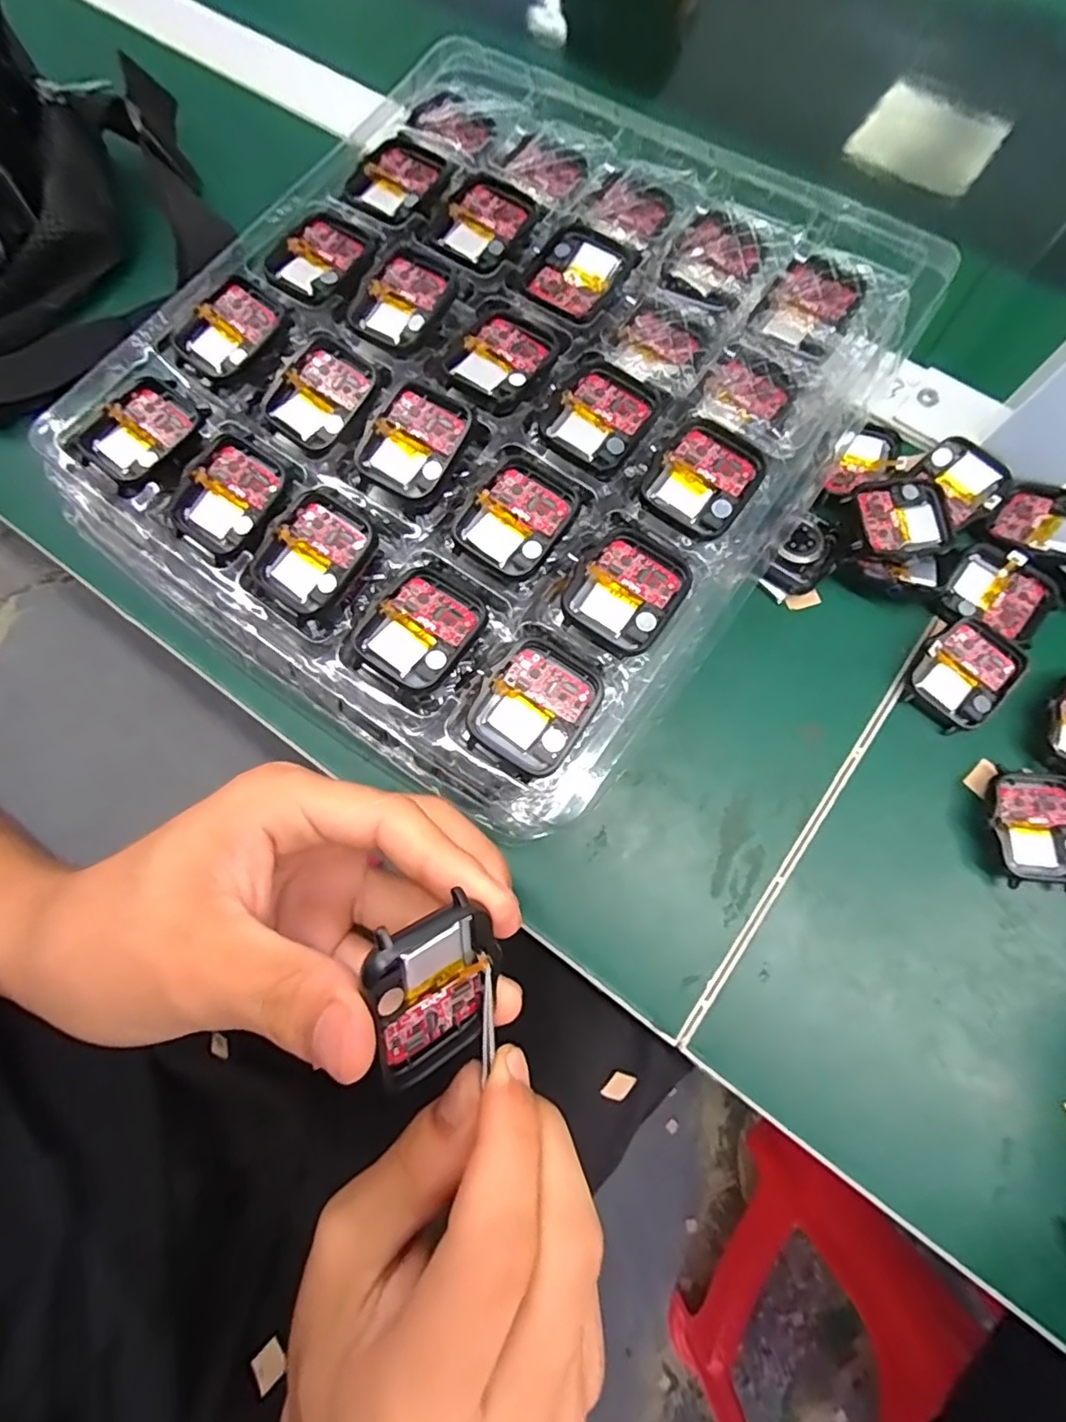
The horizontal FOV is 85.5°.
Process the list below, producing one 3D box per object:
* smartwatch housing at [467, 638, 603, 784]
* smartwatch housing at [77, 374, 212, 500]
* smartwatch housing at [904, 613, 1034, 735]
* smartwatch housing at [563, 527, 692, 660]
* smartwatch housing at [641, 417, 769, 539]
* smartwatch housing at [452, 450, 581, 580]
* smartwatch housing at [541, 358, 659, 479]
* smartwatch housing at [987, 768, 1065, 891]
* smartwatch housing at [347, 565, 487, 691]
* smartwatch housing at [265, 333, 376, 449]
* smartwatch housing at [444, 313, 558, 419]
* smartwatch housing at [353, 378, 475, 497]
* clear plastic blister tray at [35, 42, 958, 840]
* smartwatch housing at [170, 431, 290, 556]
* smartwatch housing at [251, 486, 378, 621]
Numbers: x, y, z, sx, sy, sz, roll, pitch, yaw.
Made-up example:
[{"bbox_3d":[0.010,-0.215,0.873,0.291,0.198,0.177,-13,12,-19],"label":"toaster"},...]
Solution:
[{"bbox_3d":[0.001,-0.001,0.204,0.037,0.010,0.046,34,79,9],"label":"smartwatch housing"},{"bbox_3d":[-0.157,-0.112,0.233,0.035,0.007,0.047,37,79,10],"label":"smartwatch housing"},{"bbox_3d":[0.187,-0.017,0.251,0.038,0.009,0.045,41,92,8],"label":"smartwatch housing"},{"bbox_3d":[0.036,-0.045,0.215,0.039,0.005,0.046,35,79,9],"label":"smartwatch housing"},{"bbox_3d":[0.068,-0.091,0.223,0.037,0.006,0.045,36,79,10],"label":"smartwatch housing"},{"bbox_3d":[-0.005,-0.074,0.219,0.036,0.006,0.043,36,79,10],"label":"smartwatch housing"},{"bbox_3d":[0.028,-0.118,0.229,0.036,0.004,0.044,36,79,10],"label":"smartwatch housing"},{"bbox_3d":[0.206,0.048,0.236,0.040,0.010,0.046,7,75,4],"label":"smartwatch housing"},{"bbox_3d":[-0.041,-0.030,0.209,0.036,0.006,0.047,33,79,9],"label":"smartwatch housing"},{"bbox_3d":[-0.085,-0.128,0.234,0.036,0.008,0.043,35,79,9],"label":"smartwatch housing"},{"bbox_3d":[-0.014,-0.143,0.235,0.036,0.004,0.046,30,78,8],"label":"smartwatch housing"},{"bbox_3d":[-0.046,-0.105,0.225,0.034,0.010,0.041,31,78,9],"label":"smartwatch housing"},{"bbox_3d":[-0.015,-0.132,0.262,0.261,0.066,0.302,36,79,11],"label":"clear plastic blister tray"},{"bbox_3d":[-0.117,-0.083,0.224,0.035,0.011,0.043,39,80,10],"label":"smartwatch housing"},{"bbox_3d":[-0.081,-0.059,0.218,0.036,0.008,0.044,37,79,10],"label":"smartwatch housing"}]

